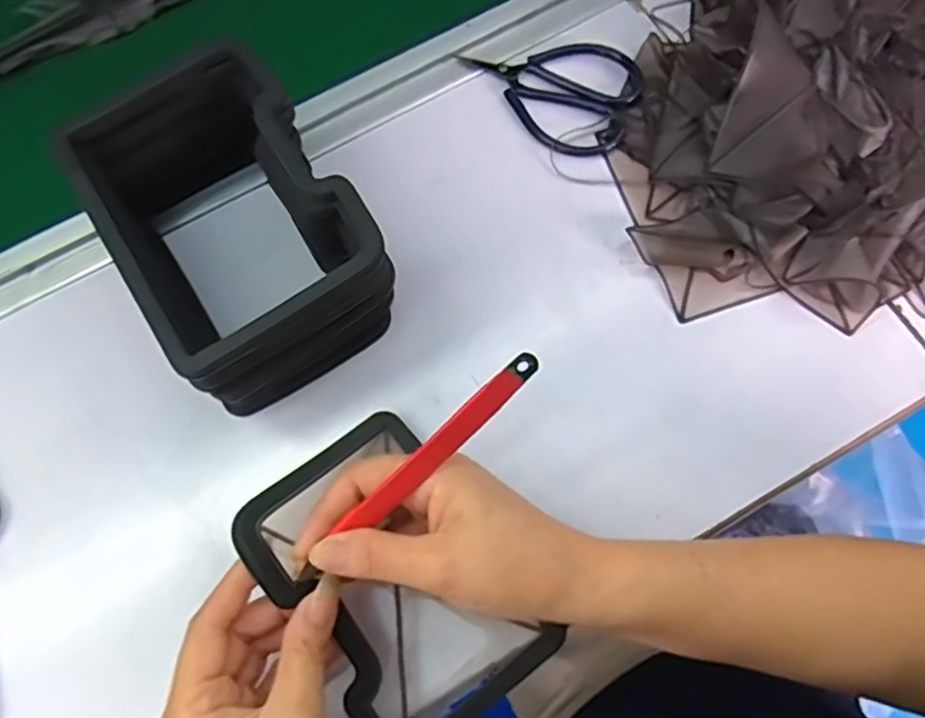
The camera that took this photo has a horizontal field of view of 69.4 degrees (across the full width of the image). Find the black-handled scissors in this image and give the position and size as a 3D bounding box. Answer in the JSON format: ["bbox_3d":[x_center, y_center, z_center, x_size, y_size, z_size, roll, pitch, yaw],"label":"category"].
[{"bbox_3d":[0.050,-0.167,0.406,0.110,0.009,0.070,23,75,8],"label":"black-handled scissors"}]

